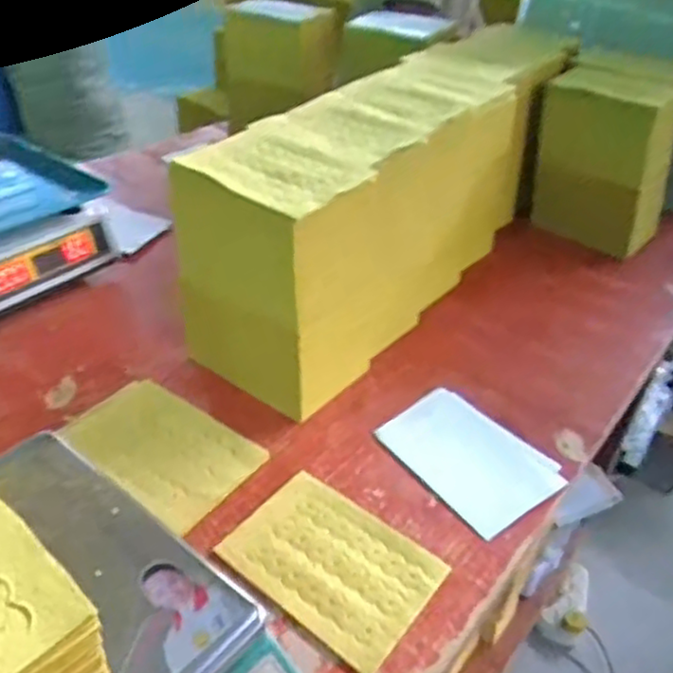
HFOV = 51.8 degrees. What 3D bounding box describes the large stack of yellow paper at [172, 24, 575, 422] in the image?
[{"bbox_3d":[0.068,-0.178,0.838,0.179,0.215,0.557,28,41,25],"label":"large stack of yellow paper"}]

